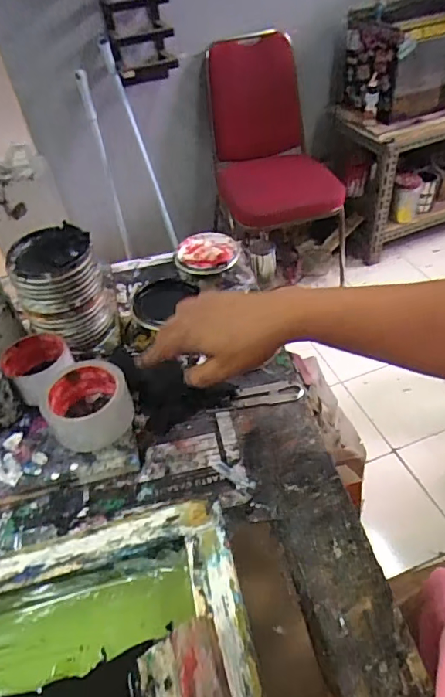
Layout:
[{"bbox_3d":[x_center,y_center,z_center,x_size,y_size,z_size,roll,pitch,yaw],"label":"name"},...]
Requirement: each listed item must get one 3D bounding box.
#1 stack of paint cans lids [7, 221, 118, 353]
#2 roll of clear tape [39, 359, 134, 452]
[{"bbox_3d":[-0.204,-0.074,0.625,0.101,0.145,0.092,-16,45,-8],"label":"stack of paint cans lids"},{"bbox_3d":[-0.152,0.068,0.553,0.087,0.067,0.085,-4,44,4],"label":"roll of clear tape"}]

